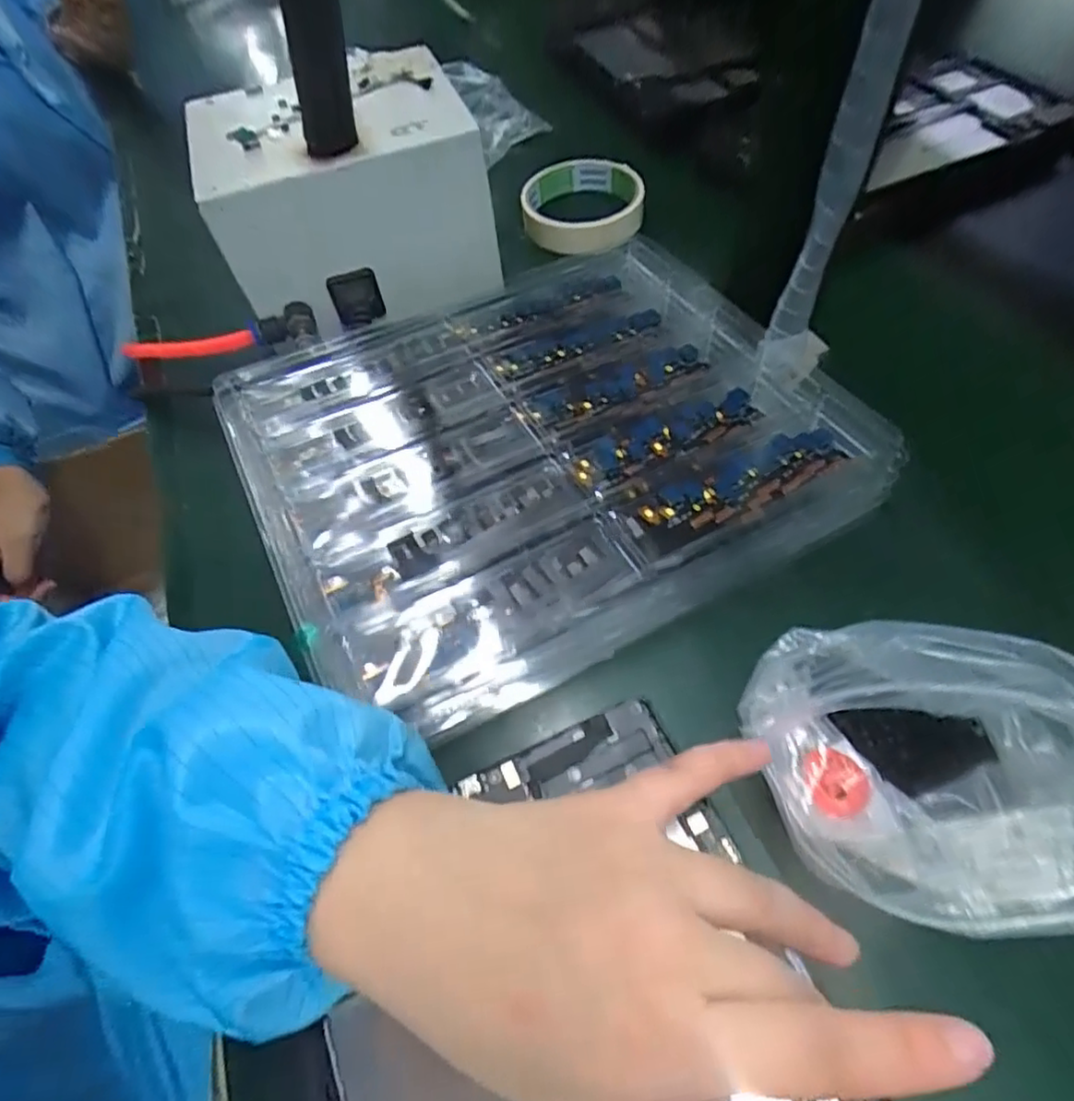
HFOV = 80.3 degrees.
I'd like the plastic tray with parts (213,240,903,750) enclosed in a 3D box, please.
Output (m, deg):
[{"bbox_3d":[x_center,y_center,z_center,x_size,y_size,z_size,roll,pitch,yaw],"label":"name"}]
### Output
[{"bbox_3d":[0.002,-0.056,0.336,0.285,0.044,0.239,-25,60,-11],"label":"plastic tray with parts"}]

